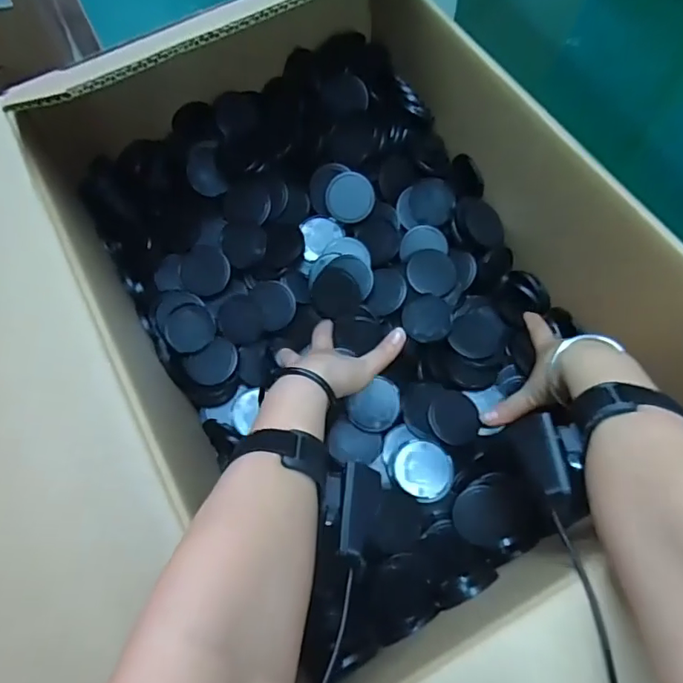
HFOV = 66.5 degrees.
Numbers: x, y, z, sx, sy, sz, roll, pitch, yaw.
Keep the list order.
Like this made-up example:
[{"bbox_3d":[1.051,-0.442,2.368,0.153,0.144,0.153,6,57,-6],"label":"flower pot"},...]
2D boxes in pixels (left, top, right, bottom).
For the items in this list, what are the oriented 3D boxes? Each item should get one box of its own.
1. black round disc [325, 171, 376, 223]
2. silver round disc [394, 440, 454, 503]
[{"bbox_3d":[0.009,-0.152,0.549,0.050,0.004,0.050,3,97,-2],"label":"black round disc"},{"bbox_3d":[0.073,0.113,0.457,0.051,0.011,0.046,32,71,15],"label":"silver round disc"}]

